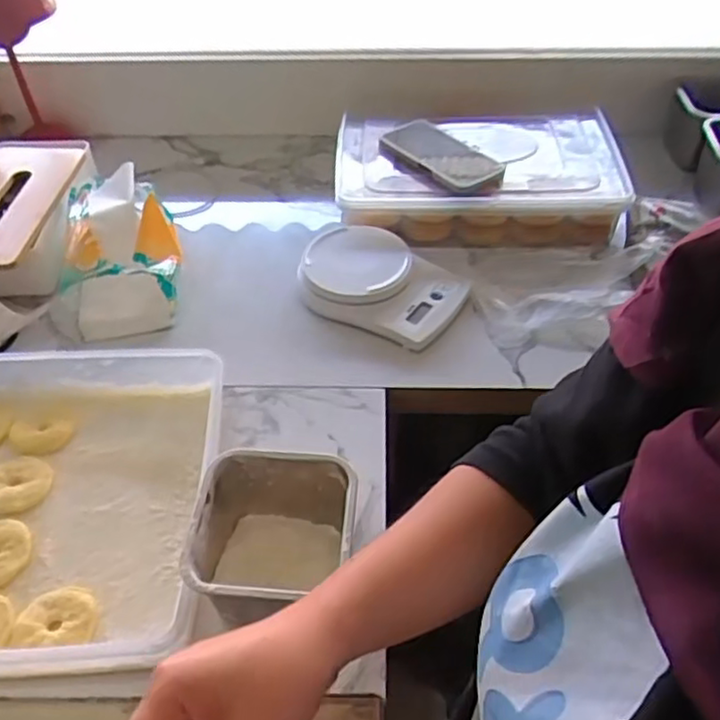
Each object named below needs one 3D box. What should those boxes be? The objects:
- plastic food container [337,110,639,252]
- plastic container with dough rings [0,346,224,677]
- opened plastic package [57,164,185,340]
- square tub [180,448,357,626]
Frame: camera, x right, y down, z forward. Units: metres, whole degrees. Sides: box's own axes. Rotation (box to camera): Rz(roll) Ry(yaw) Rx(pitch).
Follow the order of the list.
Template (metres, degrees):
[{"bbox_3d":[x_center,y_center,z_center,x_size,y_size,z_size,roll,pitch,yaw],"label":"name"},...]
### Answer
[{"bbox_3d":[0.154,-0.259,0.885,0.352,0.070,0.258,6,47,7],"label":"plastic food container"},{"bbox_3d":[-0.315,0.122,0.578,0.377,0.062,0.292,-2,47,1],"label":"plastic container with dough rings"},{"bbox_3d":[-0.274,-0.135,0.767,0.125,0.101,0.179,-10,47,-7],"label":"opened plastic package"},{"bbox_3d":[-0.065,0.145,0.524,0.118,0.089,0.113,1,47,3],"label":"square tub"}]

